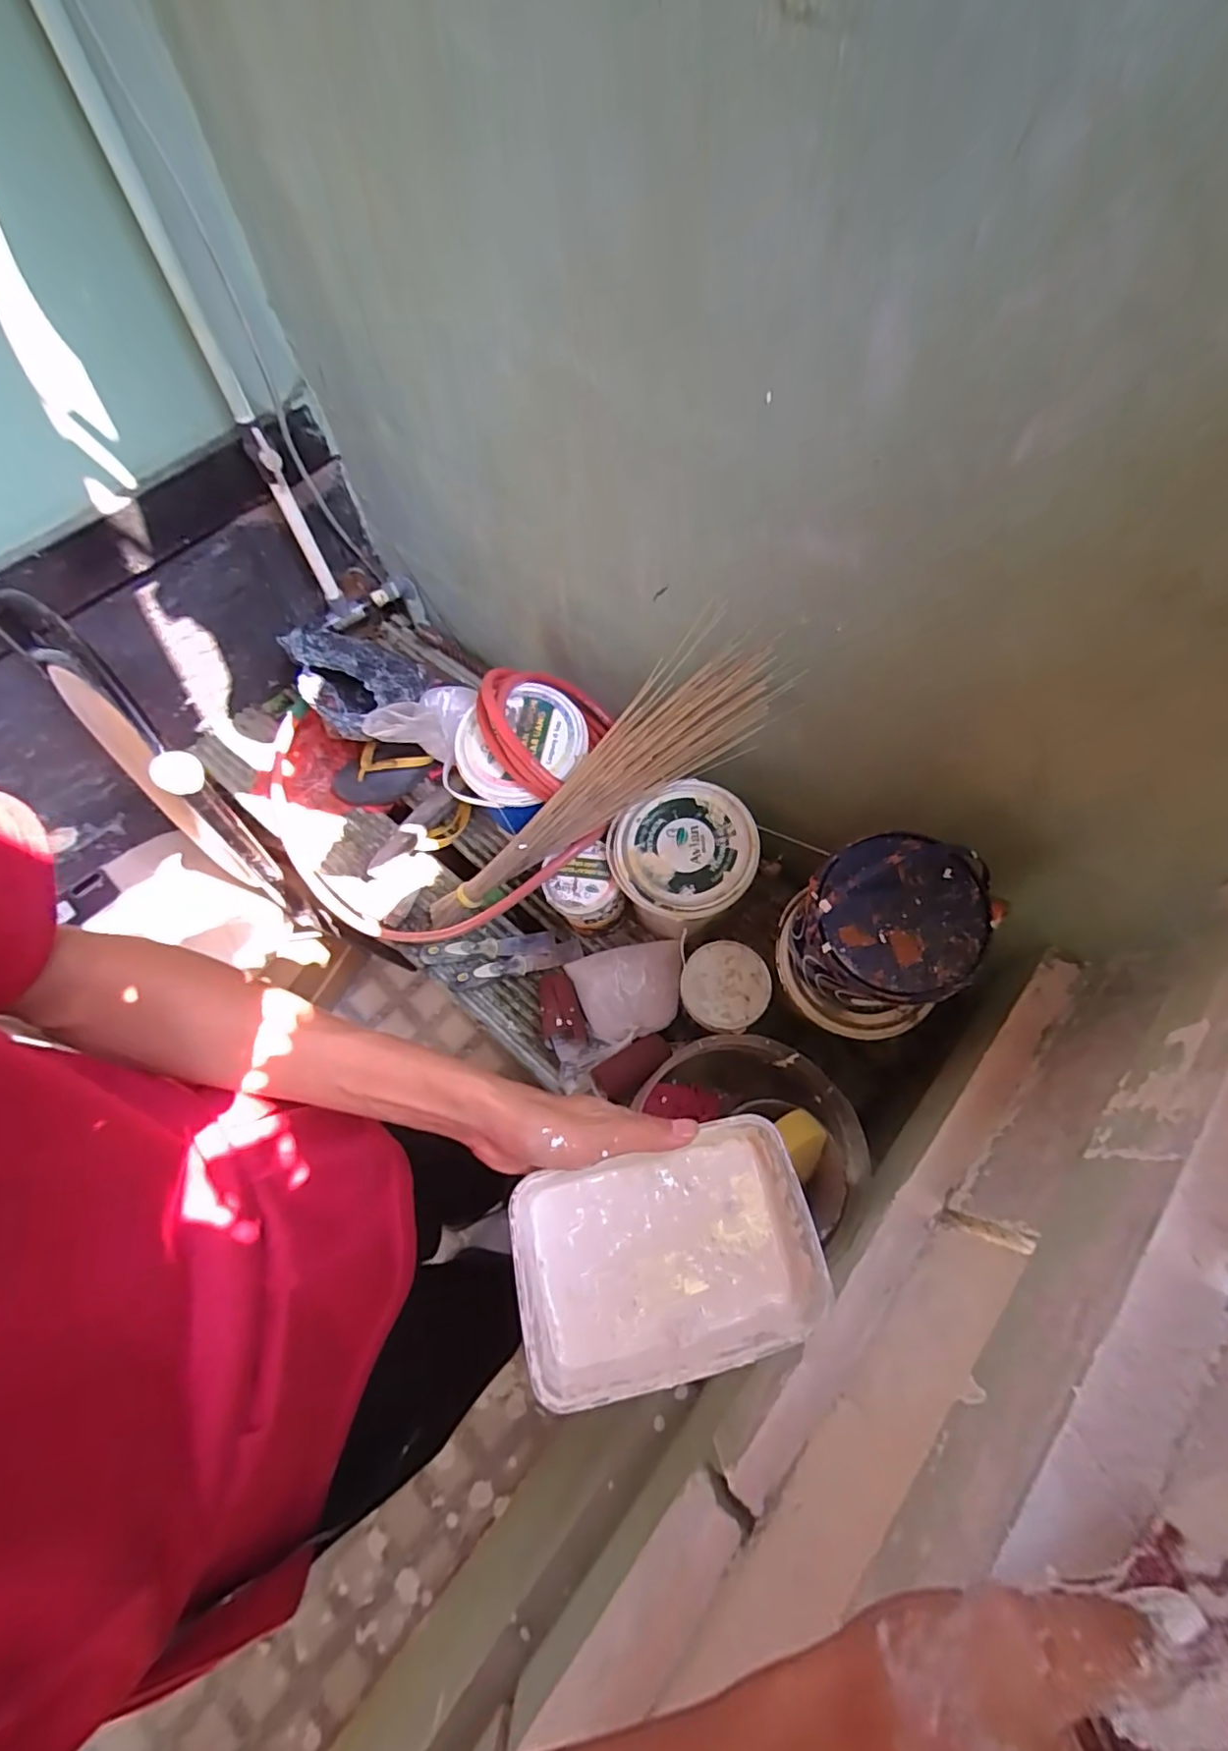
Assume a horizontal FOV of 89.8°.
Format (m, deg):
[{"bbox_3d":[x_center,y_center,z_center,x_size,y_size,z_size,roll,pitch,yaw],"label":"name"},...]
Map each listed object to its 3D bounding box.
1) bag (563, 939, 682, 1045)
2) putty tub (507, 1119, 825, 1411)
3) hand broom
[{"bbox_3d":[0.022,0.158,0.850,0.163,0.080,0.137,-10,68,-5],"label":"bag"},{"bbox_3d":[0.030,0.221,0.363,0.168,0.041,0.112,-12,68,-5],"label":"putty tub"},{"bbox_3d":[-0.053,-0.077,0.775,0.606,0.102,0.087,-34,65,33],"label":"hand broom"}]

